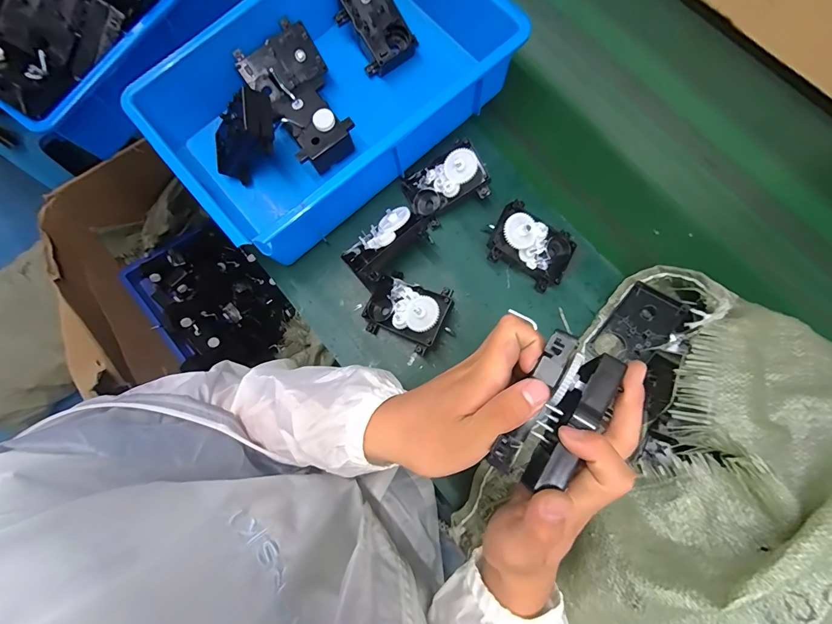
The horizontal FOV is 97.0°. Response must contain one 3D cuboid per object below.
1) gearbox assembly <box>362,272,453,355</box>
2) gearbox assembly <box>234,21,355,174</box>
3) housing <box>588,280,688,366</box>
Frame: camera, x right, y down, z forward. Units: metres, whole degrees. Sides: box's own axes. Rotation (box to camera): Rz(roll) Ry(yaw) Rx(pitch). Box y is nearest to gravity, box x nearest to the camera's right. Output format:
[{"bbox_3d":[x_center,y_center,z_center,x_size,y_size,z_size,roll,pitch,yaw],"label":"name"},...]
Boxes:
[{"bbox_3d":[-0.010,-0.002,0.439,0.100,0.052,0.080,26,80,6],"label":"gearbox assembly"},{"bbox_3d":[-0.150,-0.273,0.490,0.100,0.063,0.182,-30,94,-4],"label":"gearbox assembly"},{"bbox_3d":[0.253,0.020,0.422,0.060,0.019,0.095,38,88,34],"label":"housing"}]

